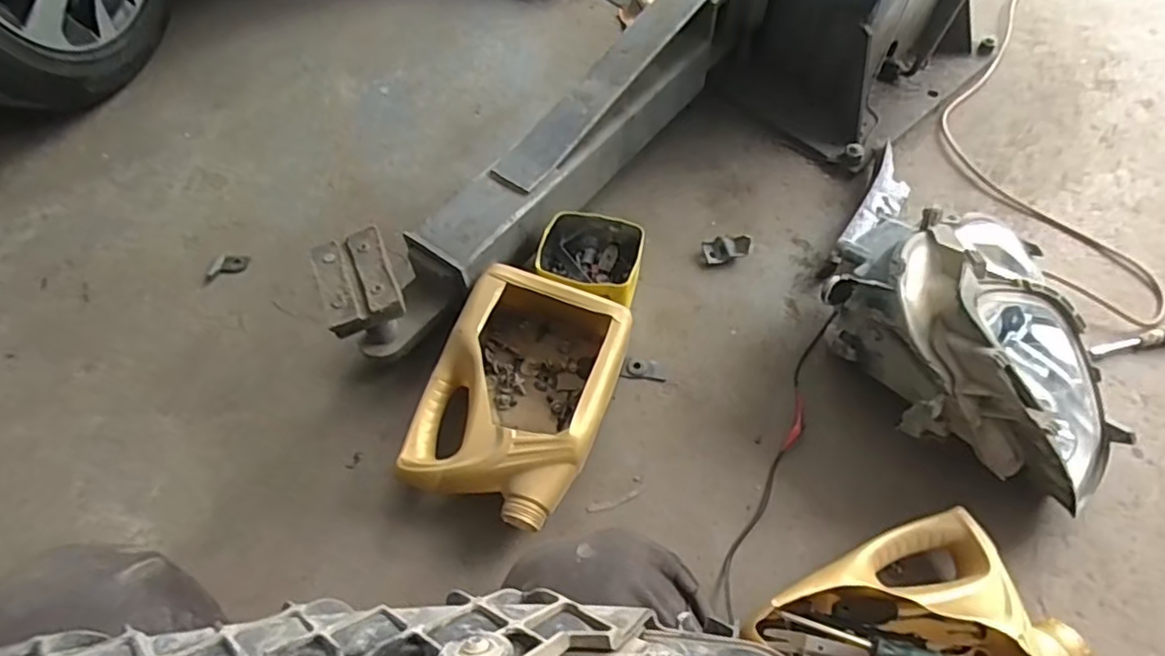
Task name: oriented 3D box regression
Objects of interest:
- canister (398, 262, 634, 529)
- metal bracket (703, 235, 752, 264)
[{"bbox_3d":[-0.073,0.075,0.776,0.201,0.104,0.297,18,59,11],"label":"canister"},{"bbox_3d":[0.215,-0.118,0.947,0.067,0.028,0.036,-5,57,-3],"label":"metal bracket"}]

